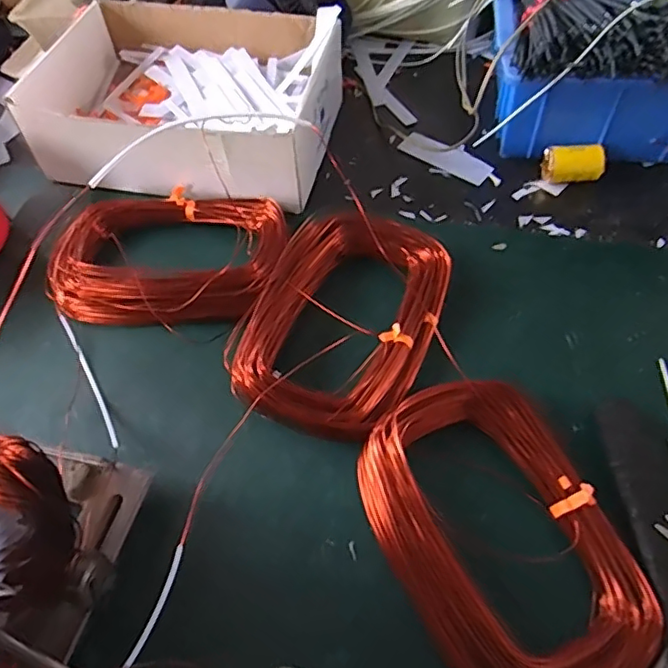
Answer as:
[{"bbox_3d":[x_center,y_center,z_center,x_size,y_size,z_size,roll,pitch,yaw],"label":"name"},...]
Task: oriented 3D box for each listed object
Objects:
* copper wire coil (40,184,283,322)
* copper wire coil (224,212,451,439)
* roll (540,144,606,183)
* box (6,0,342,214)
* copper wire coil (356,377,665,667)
[{"bbox_3d":[-0.124,-0.064,0.440,0.170,0.029,0.120,4,58,6],"label":"copper wire coil"},{"bbox_3d":[0.008,-0.013,0.403,0.120,0.029,0.184,21,61,15],"label":"copper wire coil"},{"bbox_3d":[0.204,-0.146,0.487,0.048,0.027,0.031,1,57,4],"label":"roll"},{"bbox_3d":[-0.129,-0.214,0.514,0.249,0.071,0.197,7,58,7],"label":"box"},{"bbox_3d":[0.091,0.109,0.312,0.119,0.024,0.175,-23,59,-12],"label":"copper wire coil"}]

